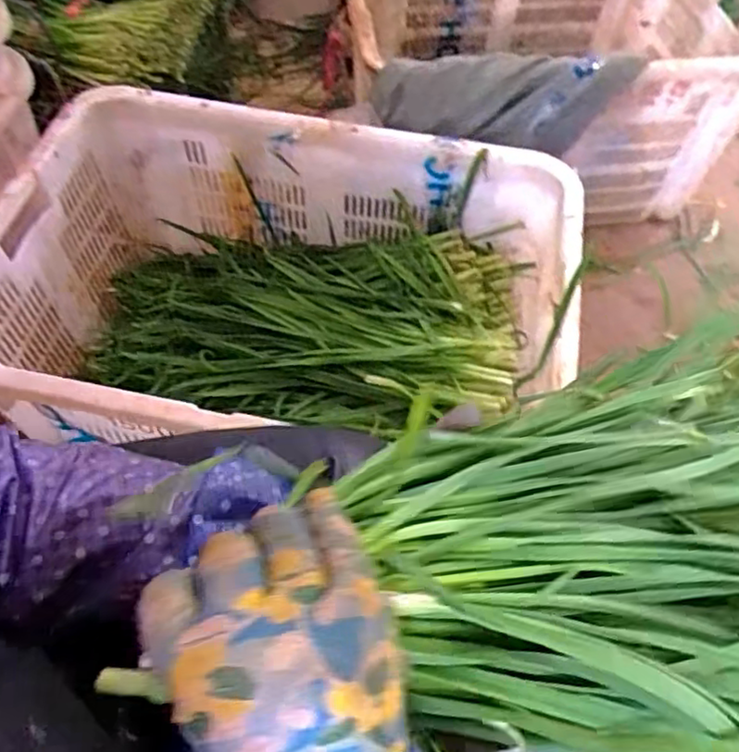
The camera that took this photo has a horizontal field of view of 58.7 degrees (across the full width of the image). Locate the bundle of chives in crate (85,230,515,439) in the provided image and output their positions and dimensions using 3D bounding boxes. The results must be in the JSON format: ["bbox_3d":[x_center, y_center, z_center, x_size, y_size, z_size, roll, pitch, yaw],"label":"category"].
[{"bbox_3d":[-0.095,-0.096,0.889,0.582,0.160,0.317,14,57,7],"label":"bundle of chives in crate"}]

